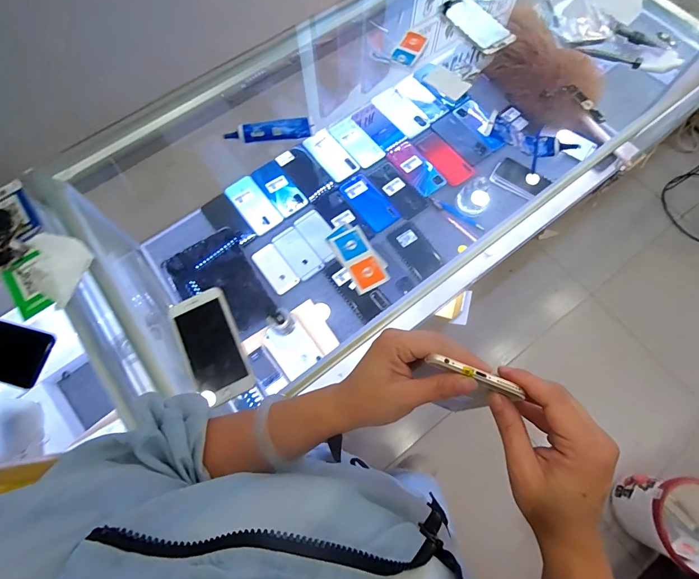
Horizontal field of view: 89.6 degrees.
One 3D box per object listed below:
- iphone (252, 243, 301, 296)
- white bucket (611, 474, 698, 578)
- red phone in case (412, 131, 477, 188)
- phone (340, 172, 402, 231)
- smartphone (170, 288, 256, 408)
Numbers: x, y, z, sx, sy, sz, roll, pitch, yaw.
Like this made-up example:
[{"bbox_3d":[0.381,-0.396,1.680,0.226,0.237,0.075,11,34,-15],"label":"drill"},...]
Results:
[{"bbox_3d":[-0.172,-0.048,0.815,0.061,0.009,0.121,-37,75,-10],"label":"iphone"},{"bbox_3d":[1.000,0.698,1.083,0.242,0.211,0.241,0,72,1],"label":"white bucket"},{"bbox_3d":[0.242,-0.335,0.895,0.072,0.007,0.161,-38,75,-10],"label":"red phone in case"},{"bbox_3d":[0.048,-0.215,0.866,0.082,0.007,0.158,-37,75,-10],"label":"phone"},{"bbox_3d":[-0.187,0.077,0.480,0.073,0.014,0.152,-26,73,-7],"label":"smartphone"}]

